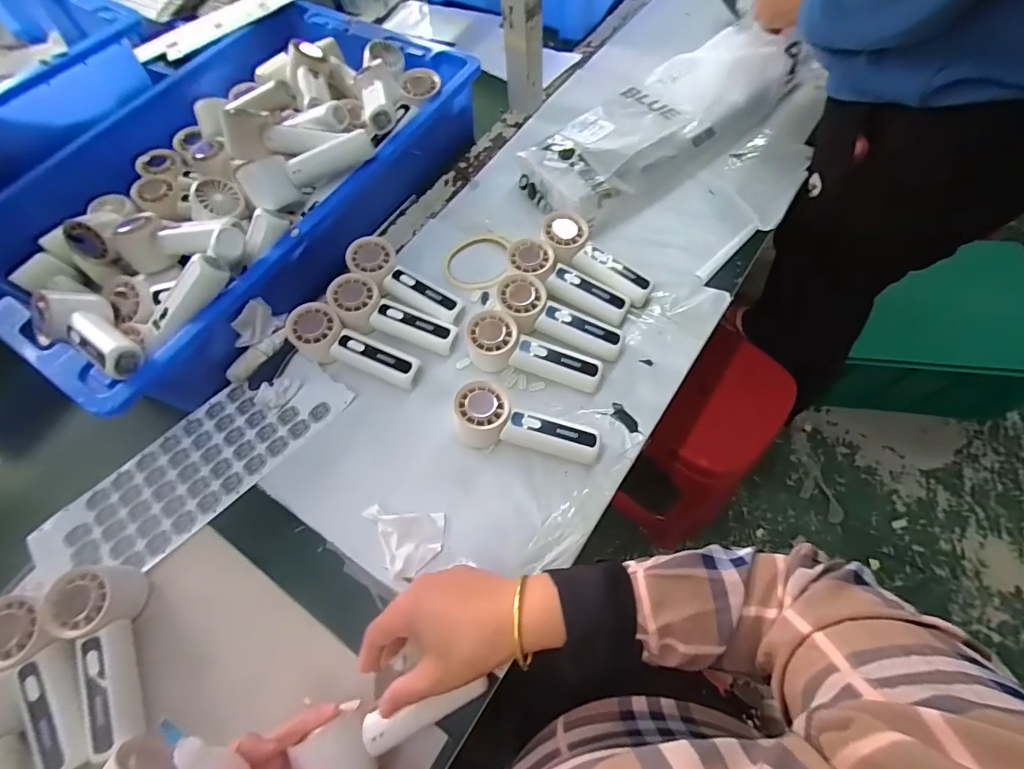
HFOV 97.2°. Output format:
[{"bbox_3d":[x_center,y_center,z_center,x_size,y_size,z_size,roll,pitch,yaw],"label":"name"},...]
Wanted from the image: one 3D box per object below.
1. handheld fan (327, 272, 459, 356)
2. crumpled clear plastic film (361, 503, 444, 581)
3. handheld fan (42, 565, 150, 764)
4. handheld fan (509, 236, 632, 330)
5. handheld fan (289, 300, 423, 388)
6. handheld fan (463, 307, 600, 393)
[{"bbox_3d":[-0.144,-0.076,0.536,0.153,0.048,0.058,24,68,14],"label":"handheld fan"},{"bbox_3d":[-0.110,0.157,0.449,0.078,0.013,0.063,4,65,6],"label":"crumpled clear plastic film"},{"bbox_3d":[-0.367,0.242,0.399,0.053,0.053,0.149,-21,65,-6],"label":"handheld fan"},{"bbox_3d":[0.066,-0.120,0.548,0.156,0.048,0.052,28,69,16],"label":"handheld fan"},{"bbox_3d":[-0.182,-0.037,0.520,0.149,0.054,0.054,25,68,15],"label":"handheld fan"},{"bbox_3d":[0.026,-0.036,0.510,0.151,0.047,0.052,14,66,10],"label":"handheld fan"}]

